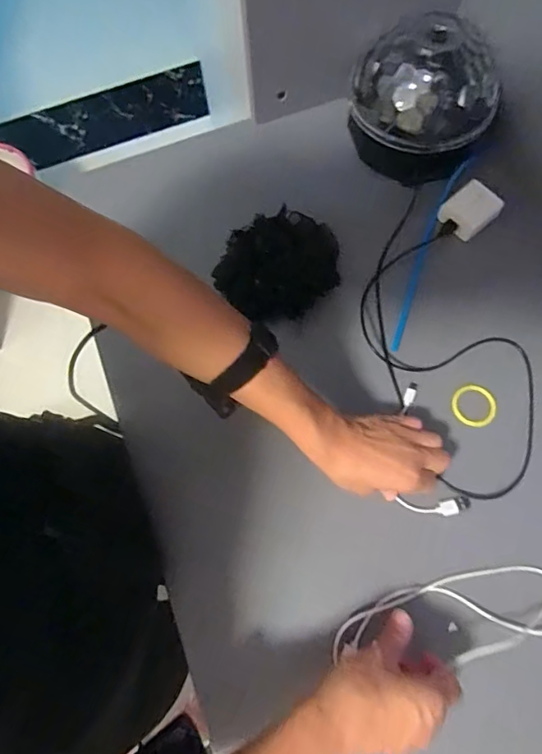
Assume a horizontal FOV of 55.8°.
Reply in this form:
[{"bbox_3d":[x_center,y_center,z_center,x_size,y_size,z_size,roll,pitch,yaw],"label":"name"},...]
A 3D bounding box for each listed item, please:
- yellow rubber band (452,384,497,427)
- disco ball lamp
[{"bbox_3d":[0.207,0.029,0.523,0.044,0.004,0.042,-1,71,2],"label":"yellow rubber band"},{"bbox_3d":[0.167,-0.311,0.562,0.144,0.126,0.133,18,73,8],"label":"disco ball lamp"}]

